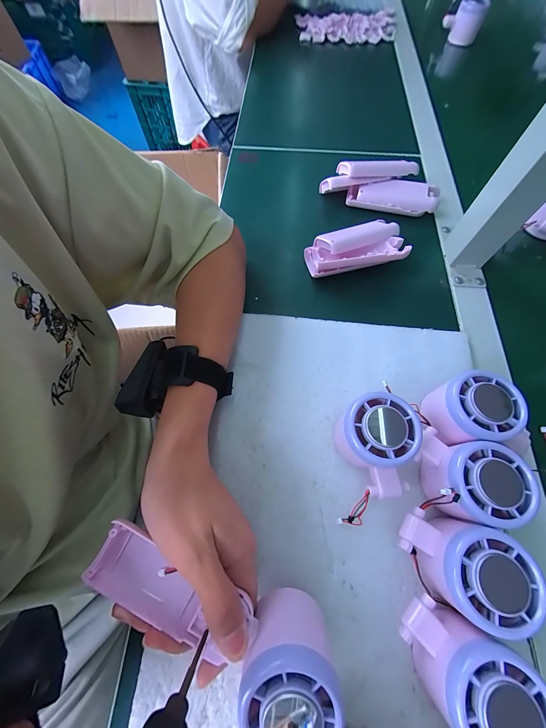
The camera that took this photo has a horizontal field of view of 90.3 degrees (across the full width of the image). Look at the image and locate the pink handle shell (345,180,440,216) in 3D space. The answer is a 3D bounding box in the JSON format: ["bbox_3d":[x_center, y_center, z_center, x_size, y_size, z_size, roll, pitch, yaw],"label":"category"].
[{"bbox_3d":[0.160,-0.224,0.363,0.116,0.027,0.032,13,67,5],"label":"pink handle shell"}]

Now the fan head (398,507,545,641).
[{"bbox_3d":[0.126,0.138,0.190,0.071,0.057,0.052,22,68,9],"label":"fan head"}]

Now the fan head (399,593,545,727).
[{"bbox_3d":[0.115,0.188,0.169,0.052,0.057,0.071,-39,72,-16],"label":"fan head"}]

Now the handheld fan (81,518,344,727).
[{"bbox_3d":[-0.040,0.158,0.165,0.160,0.043,0.059,22,68,9],"label":"handheld fan"}]

